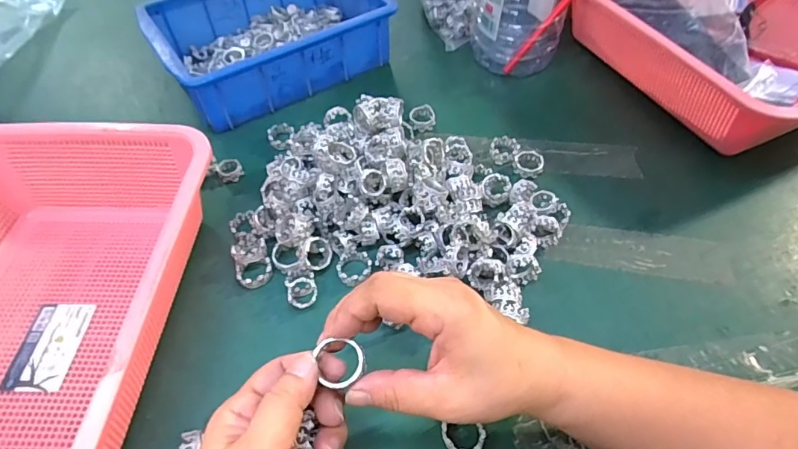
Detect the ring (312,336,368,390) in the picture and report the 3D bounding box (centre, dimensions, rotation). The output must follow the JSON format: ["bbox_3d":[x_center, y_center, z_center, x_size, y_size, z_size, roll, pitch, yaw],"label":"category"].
[{"bbox_3d":[-0.030,0.074,0.253,0.025,0.014,0.025,-1,71,2],"label":"ring"}]

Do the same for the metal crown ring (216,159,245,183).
[{"bbox_3d":[-0.163,-0.052,0.453,0.022,0.012,0.021,0,54,0],"label":"metal crown ring"}]

